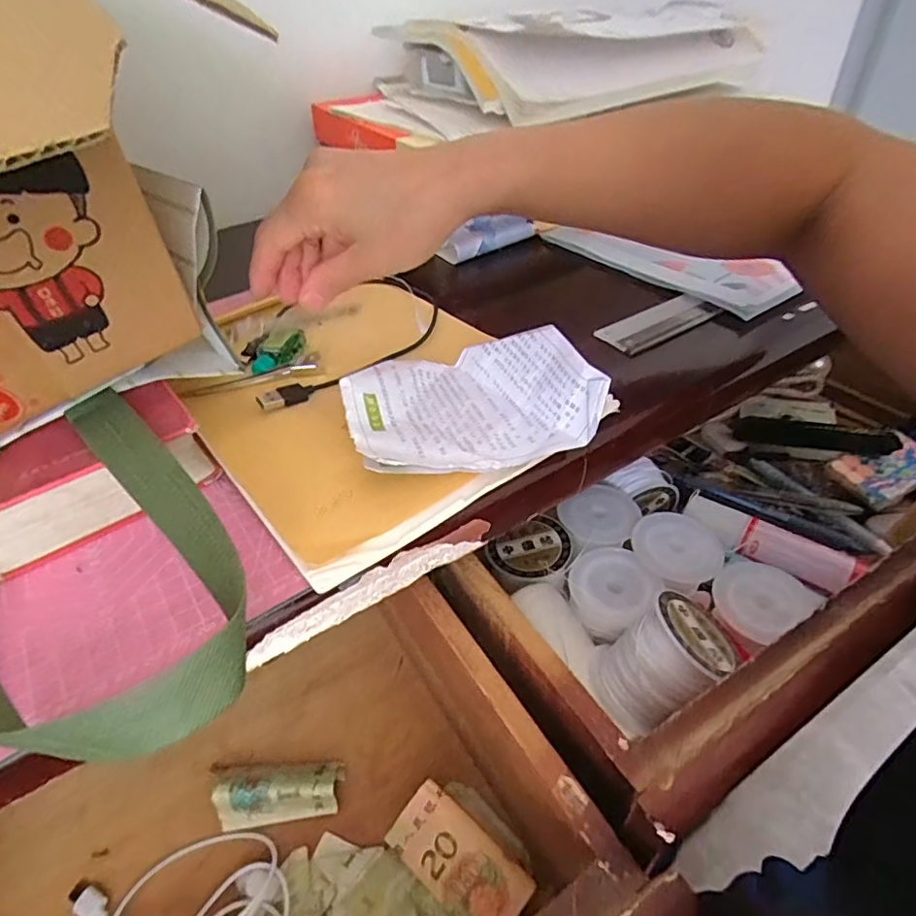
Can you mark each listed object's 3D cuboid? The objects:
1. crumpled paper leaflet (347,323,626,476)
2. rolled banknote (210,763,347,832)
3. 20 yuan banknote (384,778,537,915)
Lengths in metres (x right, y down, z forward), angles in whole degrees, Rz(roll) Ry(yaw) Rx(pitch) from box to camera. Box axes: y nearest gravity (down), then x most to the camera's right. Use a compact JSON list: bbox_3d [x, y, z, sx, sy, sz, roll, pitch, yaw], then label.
[{"bbox_3d":[0.003,-0.036,0.298,0.124,0.038,0.104,-18,45,-13],"label":"crumpled paper leaflet"},{"bbox_3d":[-0.100,0.184,0.313,0.067,0.020,0.030,-5,41,0],"label":"rolled banknote"},{"bbox_3d":[0.001,0.203,0.282,0.068,0.032,0.035,28,51,32],"label":"20 yuan banknote"}]

